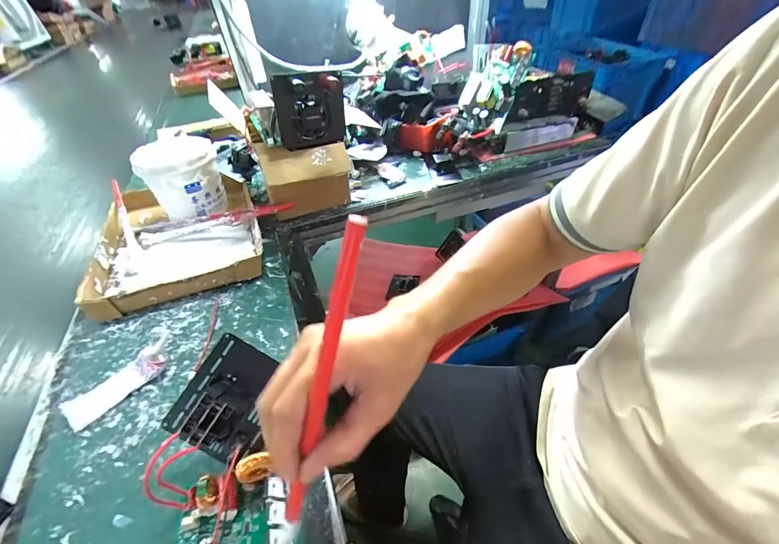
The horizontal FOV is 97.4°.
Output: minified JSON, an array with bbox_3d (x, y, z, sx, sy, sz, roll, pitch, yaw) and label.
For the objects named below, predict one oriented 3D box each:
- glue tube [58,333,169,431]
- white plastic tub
[{"bbox_3d":[-0.303,0.112,0.383,0.051,0.030,0.112,29,51,28],"label":"glue tube"},{"bbox_3d":[-0.362,-0.167,0.603,0.124,0.122,0.113,-1,43,1],"label":"white plastic tub"}]

